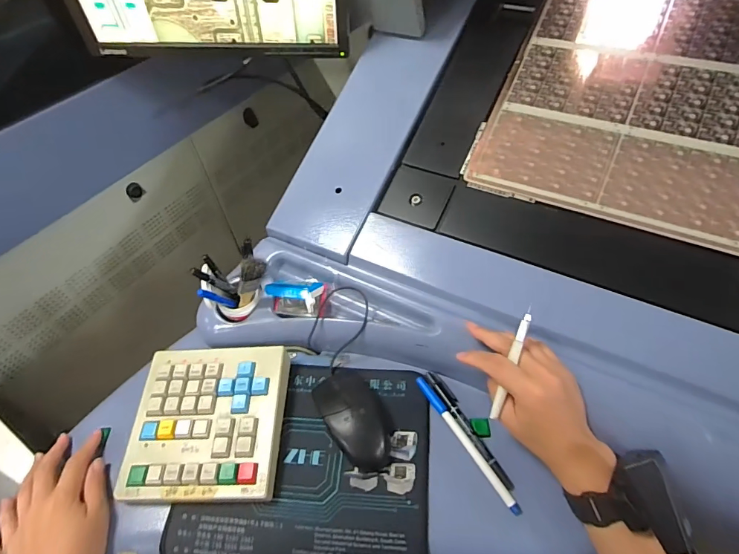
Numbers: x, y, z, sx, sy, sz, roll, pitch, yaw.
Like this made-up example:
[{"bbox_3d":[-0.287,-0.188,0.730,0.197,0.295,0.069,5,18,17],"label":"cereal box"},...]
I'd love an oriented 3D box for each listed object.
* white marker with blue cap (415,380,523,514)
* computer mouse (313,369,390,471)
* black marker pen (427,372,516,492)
[{"bbox_3d":[0.099,0.170,0.439,0.011,0.009,0.159,-27,54,-18],"label":"white marker with blue cap"},{"bbox_3d":[-0.016,0.148,0.457,0.062,0.033,0.115,-26,54,-17],"label":"computer mouse"},{"bbox_3d":[0.105,0.160,0.451,0.018,0.009,0.140,-24,53,-15],"label":"black marker pen"}]

